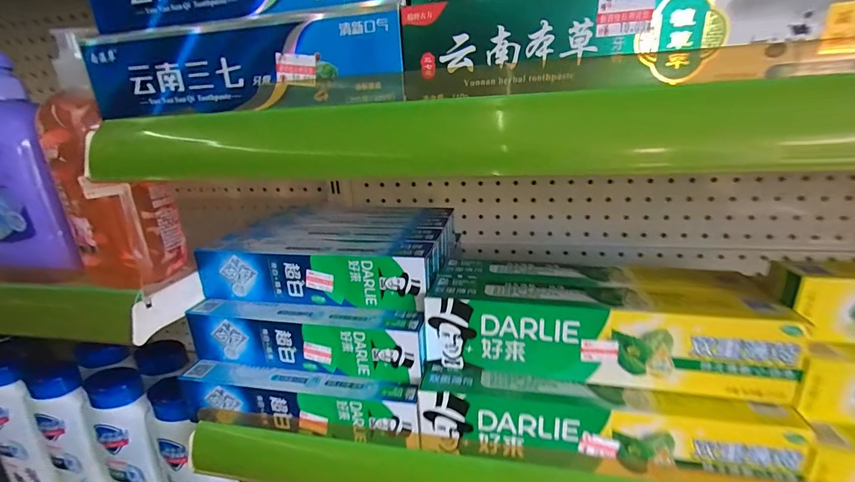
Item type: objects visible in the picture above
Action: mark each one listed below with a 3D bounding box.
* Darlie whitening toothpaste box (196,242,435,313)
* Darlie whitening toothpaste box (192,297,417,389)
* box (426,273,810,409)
[{"bbox_3d":[-0.095,0.026,0.319,0.199,0.047,0.033,2,20,14],"label":"Darlie whitening toothpaste box"},{"bbox_3d":[-0.099,0.080,0.310,0.195,0.048,0.030,1,20,12],"label":"Darlie whitening toothpaste box"},{"bbox_3d":[0.118,0.068,0.276,0.230,0.063,0.050,3,20,16],"label":"box"}]

